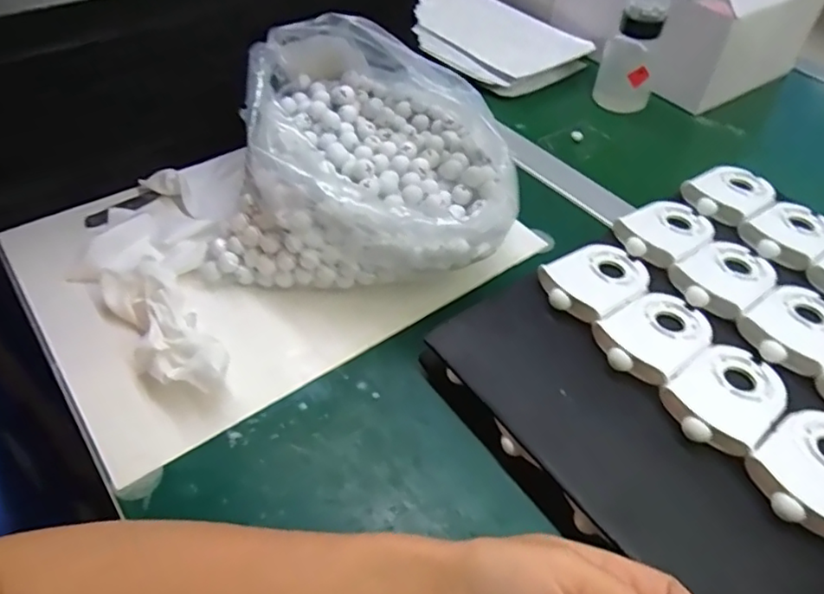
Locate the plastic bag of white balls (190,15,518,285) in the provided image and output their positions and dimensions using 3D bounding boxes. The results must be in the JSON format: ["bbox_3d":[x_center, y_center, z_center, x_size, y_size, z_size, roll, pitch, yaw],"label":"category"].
[{"bbox_3d":[-0.031,-0.113,0.489,0.221,0.126,0.210,7,47,4],"label":"plastic bag of white balls"}]

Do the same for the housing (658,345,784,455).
[{"bbox_3d":[0.199,0.060,0.374,0.088,0.010,0.057,-29,54,-26],"label":"housing"}]

